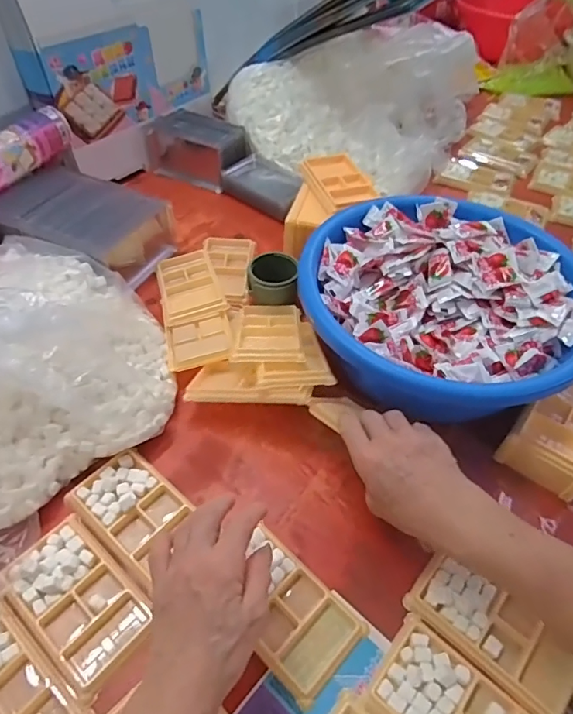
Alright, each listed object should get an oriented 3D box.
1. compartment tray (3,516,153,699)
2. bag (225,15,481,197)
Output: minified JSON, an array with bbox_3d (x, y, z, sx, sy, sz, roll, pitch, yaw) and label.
[{"bbox_3d":[-0.175,0.204,0.419,0.125,0.020,0.078,34,56,23],"label":"compartment tray"},{"bbox_3d":[0.153,-0.533,0.980,0.394,0.134,0.569,21,52,14],"label":"bag"}]

